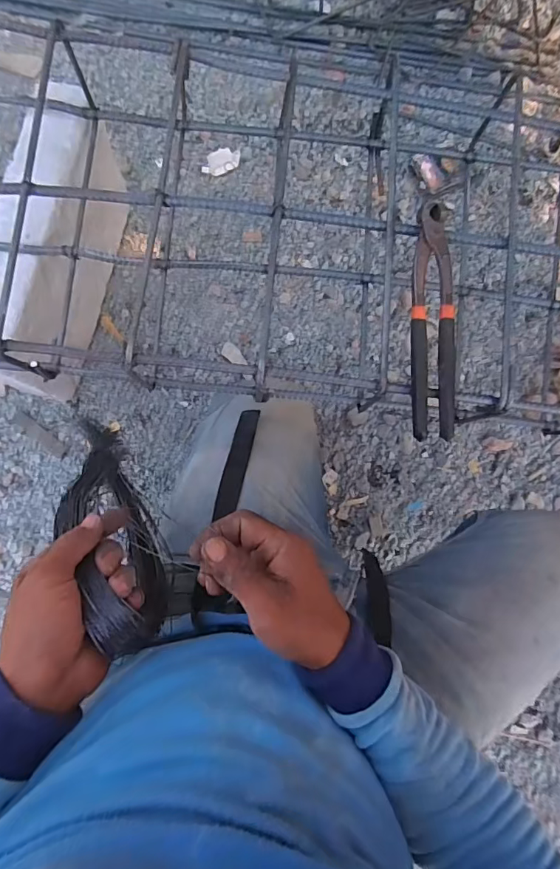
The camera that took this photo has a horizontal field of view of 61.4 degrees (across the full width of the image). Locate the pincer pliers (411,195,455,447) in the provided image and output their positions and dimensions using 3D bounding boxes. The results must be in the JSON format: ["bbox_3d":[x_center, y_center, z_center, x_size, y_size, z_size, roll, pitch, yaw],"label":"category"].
[{"bbox_3d":[0.147,-0.109,0.454,0.038,0.032,0.222,0,82,-3],"label":"pincer pliers"}]

